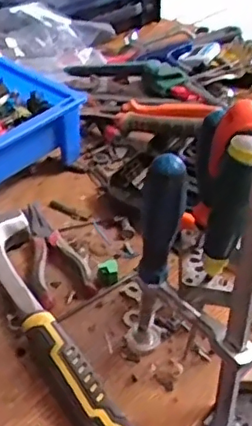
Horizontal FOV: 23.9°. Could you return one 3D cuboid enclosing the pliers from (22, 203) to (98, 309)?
[{"bbox_3d":[-0.076,0.038,0.613,0.057,0.015,0.154,-12,37,-13],"label":"pliers"}]

